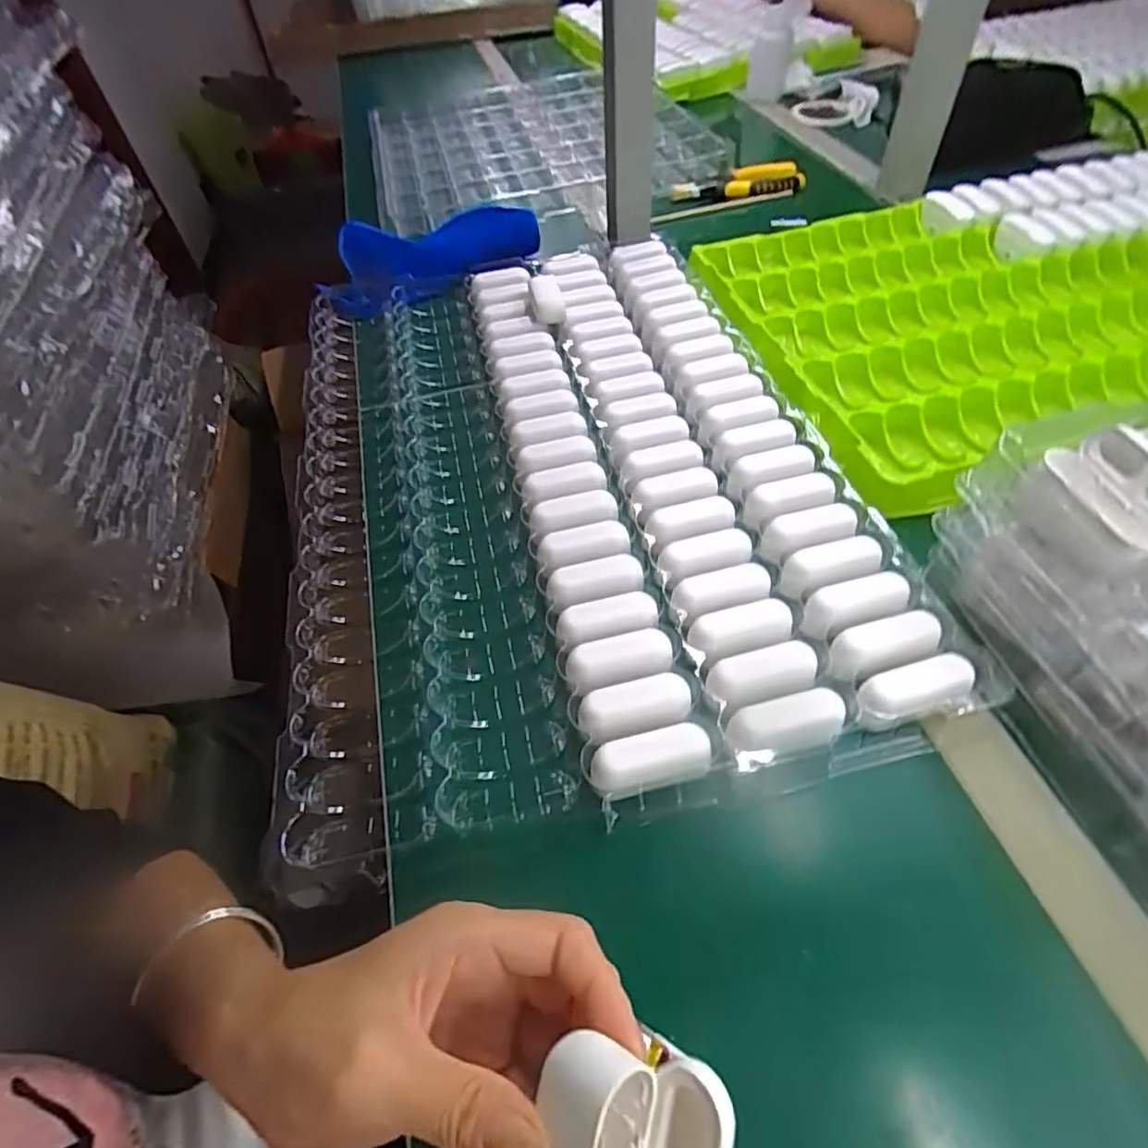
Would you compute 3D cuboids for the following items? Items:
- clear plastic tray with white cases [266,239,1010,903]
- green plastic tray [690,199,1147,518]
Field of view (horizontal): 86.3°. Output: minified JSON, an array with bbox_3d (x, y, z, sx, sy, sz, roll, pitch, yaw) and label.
[{"bbox_3d":[-0.018,-0.094,0.484,0.373,0.036,0.557,-13,51,-5],"label":"clear plastic tray with white cases"},{"bbox_3d":[0.425,-0.277,0.586,0.576,0.041,0.394,-19,52,-9],"label":"green plastic tray"}]

